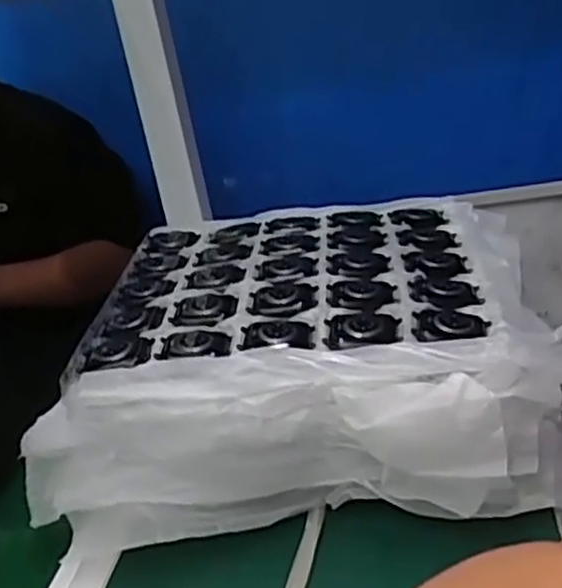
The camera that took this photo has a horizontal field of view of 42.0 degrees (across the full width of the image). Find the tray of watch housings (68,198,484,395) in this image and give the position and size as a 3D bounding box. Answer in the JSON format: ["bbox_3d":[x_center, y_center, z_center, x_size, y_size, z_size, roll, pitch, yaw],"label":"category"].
[{"bbox_3d":[0.002,-0.012,0.545,0.281,0.026,0.219,-4,26,8],"label":"tray of watch housings"}]

